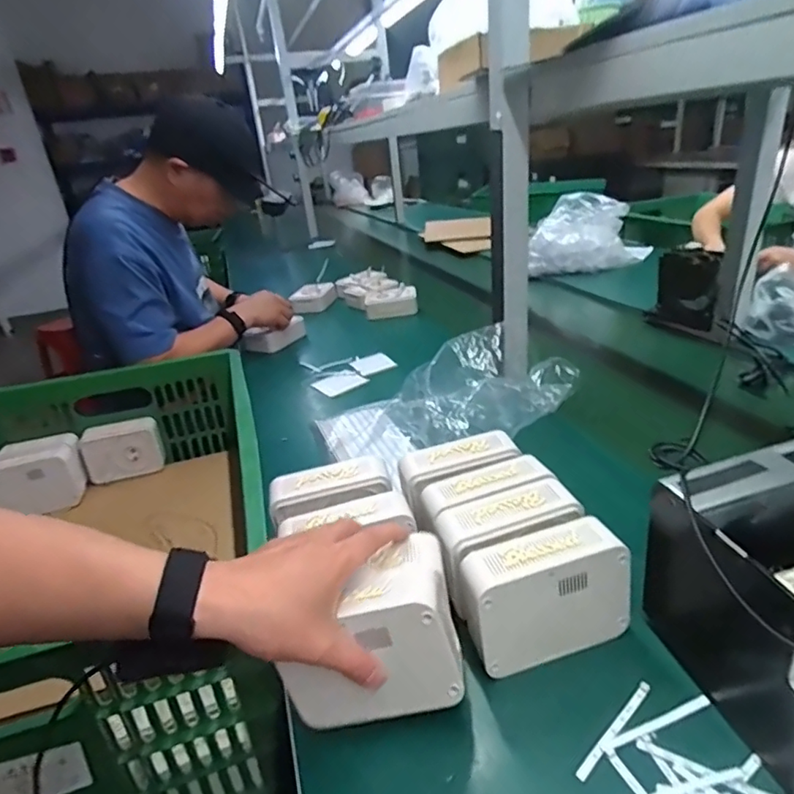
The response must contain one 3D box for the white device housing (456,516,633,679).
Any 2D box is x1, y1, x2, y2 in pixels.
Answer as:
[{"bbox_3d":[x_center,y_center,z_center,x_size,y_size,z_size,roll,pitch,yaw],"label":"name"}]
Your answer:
[{"bbox_3d":[0.116,0.164,0.442,0.136,0.105,0.047,-11,25,-9],"label":"white device housing"}]

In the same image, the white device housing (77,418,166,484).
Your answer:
[{"bbox_3d":[-0.505,0.099,1.001,0.131,0.105,0.040,-18,16,-22],"label":"white device housing"}]

